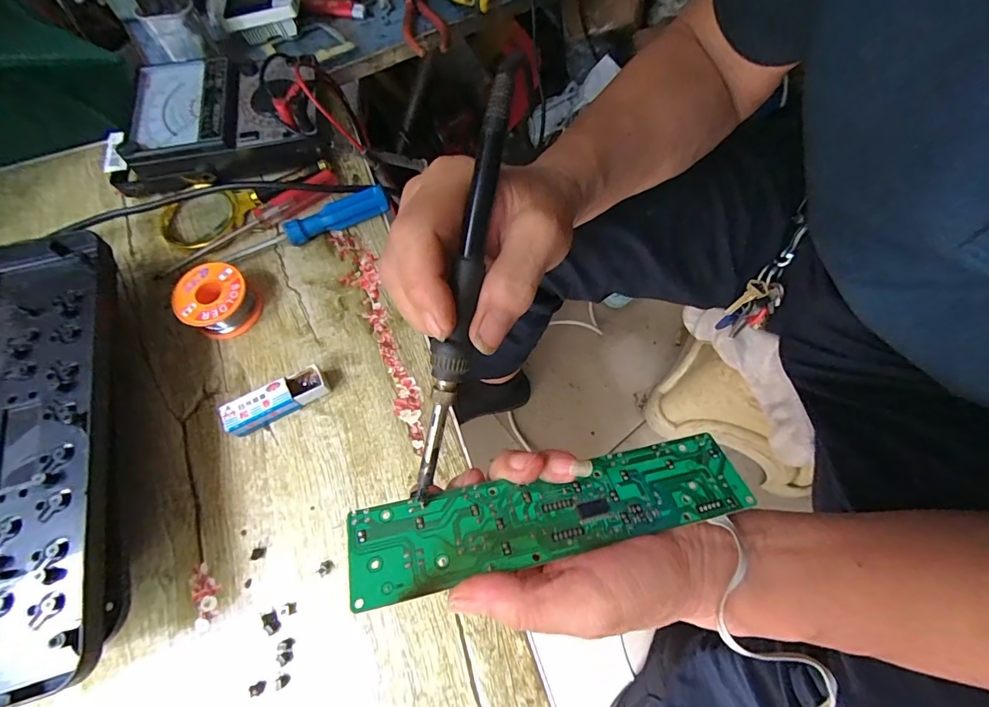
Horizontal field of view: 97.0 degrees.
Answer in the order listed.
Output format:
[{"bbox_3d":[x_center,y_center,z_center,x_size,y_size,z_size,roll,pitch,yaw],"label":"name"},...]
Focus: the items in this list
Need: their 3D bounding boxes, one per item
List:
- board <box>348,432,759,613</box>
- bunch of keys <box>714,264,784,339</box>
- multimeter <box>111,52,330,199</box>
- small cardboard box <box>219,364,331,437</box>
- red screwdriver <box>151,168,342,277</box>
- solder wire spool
[{"bbox_3d":[0.032,0.080,0.226,0.204,0.004,0.044,-9,49,-11],"label":"board"},{"bbox_3d":[0.278,-0.048,0.474,0.040,0.099,0.041,0,67,-1],"label":"bunch of keys"},{"bbox_3d":[-0.253,-0.219,0.401,0.194,0.058,0.115,-13,69,-4],"label":"multimeter"},{"bbox_3d":[-0.159,0.035,0.321,0.071,0.023,0.023,-26,69,-11],"label":"small cardboard box"},{"bbox_3d":[-0.211,-0.112,0.379,0.167,0.022,0.018,-33,71,-14],"label":"red screwdriver"},{"bbox_3d":[-0.221,-0.043,0.348,0.055,0.029,0.052,0,67,-1],"label":"solder wire spool"}]

